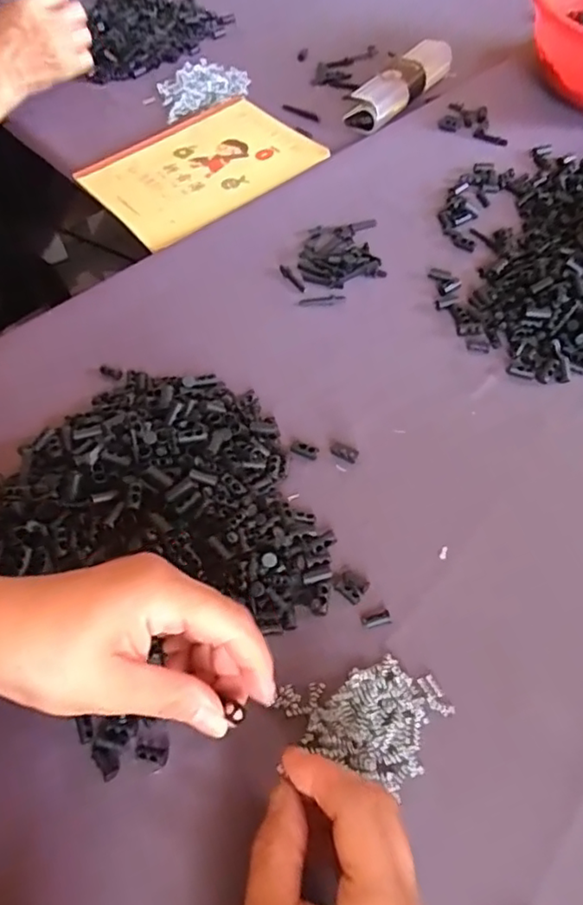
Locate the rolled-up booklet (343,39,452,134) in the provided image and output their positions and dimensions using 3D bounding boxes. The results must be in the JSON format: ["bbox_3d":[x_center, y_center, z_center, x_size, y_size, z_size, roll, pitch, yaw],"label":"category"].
[{"bbox_3d":[0.119,-0.405,0.645,0.043,0.027,0.161,33,64,19],"label":"rolled-up booklet"}]

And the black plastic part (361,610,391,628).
[{"bbox_3d":[0.050,0.099,0.348,0.017,0.004,0.008,-13,58,-7],"label":"black plastic part"}]

